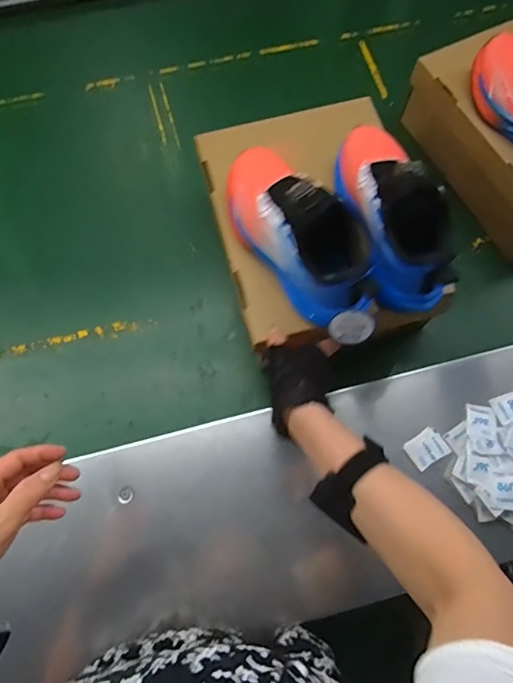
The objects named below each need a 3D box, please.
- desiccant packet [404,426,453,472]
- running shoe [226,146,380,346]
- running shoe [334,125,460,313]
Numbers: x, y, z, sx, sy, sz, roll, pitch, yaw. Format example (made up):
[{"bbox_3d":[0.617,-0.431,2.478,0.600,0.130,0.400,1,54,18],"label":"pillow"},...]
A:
[{"bbox_3d":[0.207,0.130,0.573,0.047,0.004,0.038,-31,62,-7],"label":"desiccant packet"},{"bbox_3d":[0.044,-0.113,0.495,0.078,0.109,0.242,-28,74,-10],"label":"running shoe"},{"bbox_3d":[0.148,-0.148,0.501,0.091,0.092,0.222,-18,73,-8],"label":"running shoe"}]

